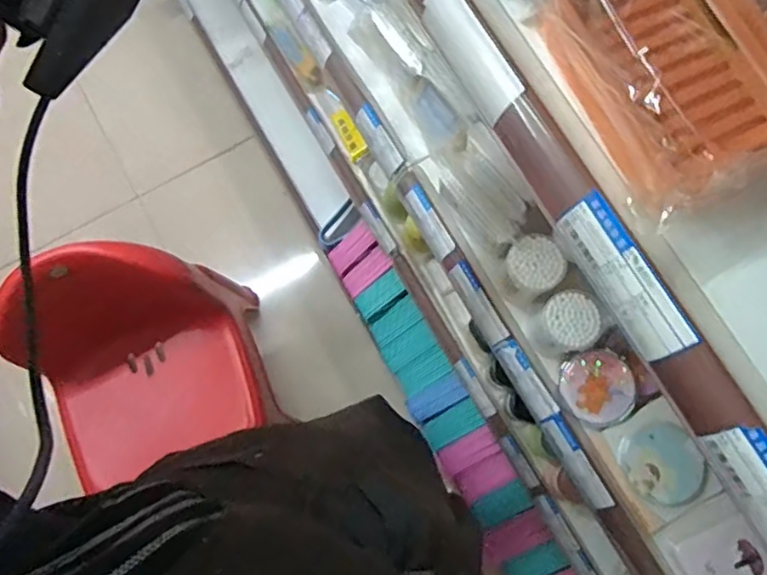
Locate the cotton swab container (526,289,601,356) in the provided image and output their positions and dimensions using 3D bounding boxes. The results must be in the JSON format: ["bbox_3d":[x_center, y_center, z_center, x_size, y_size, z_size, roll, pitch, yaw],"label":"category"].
[{"bbox_3d":[0.164,0.035,0.558,0.046,0.065,0.050,0,78,0],"label":"cotton swab container"}]

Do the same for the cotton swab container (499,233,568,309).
[{"bbox_3d":[0.135,-0.016,0.566,0.049,0.058,0.049,0,78,0],"label":"cotton swab container"}]

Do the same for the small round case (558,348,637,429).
[{"bbox_3d":[0.203,0.094,0.578,0.066,0.018,0.070,0,89,16],"label":"small round case"}]

